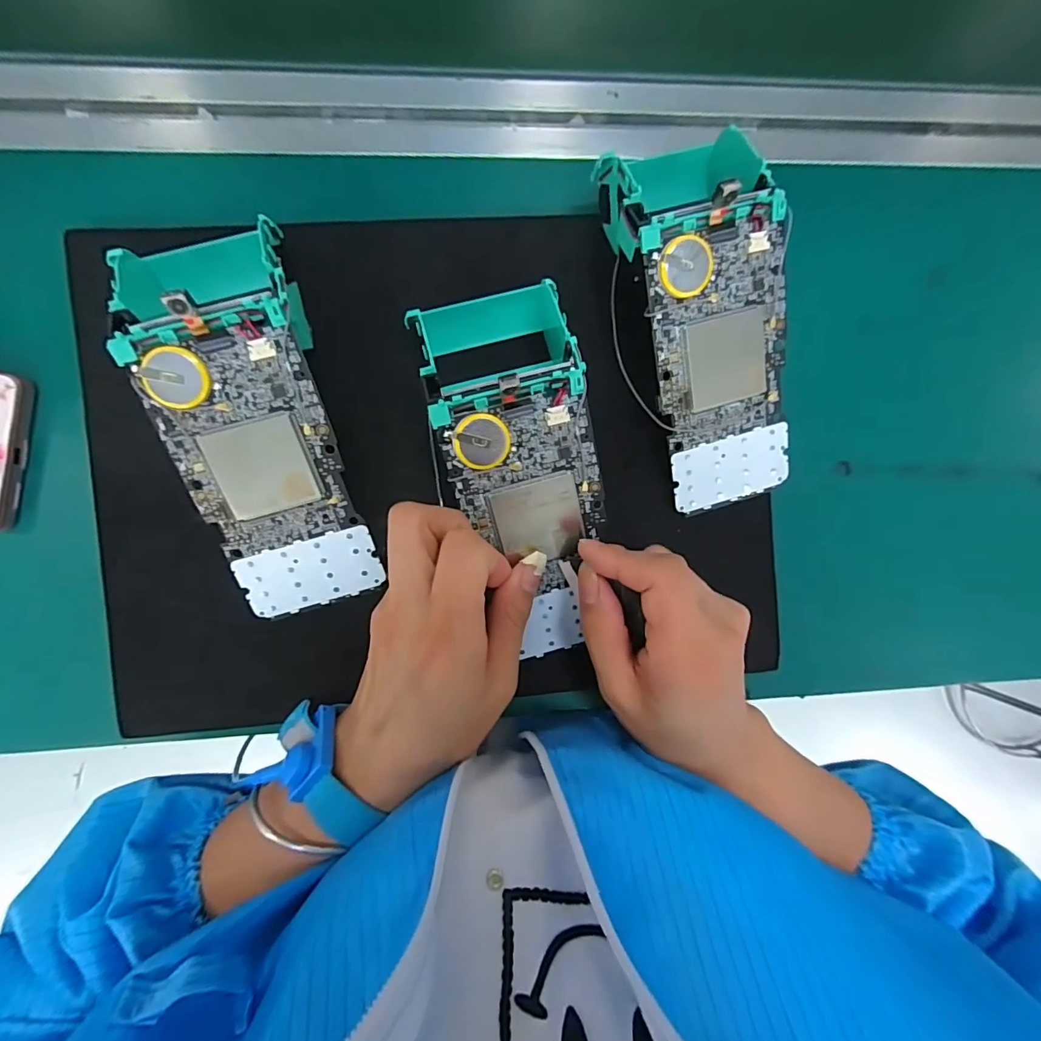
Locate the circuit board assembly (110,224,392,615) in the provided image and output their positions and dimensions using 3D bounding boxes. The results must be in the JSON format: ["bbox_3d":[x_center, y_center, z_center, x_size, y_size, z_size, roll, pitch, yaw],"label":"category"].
[{"bbox_3d":[-0.119,-0.040,0.223,0.070,0.053,0.174,-14,107,-4],"label":"circuit board assembly"}]

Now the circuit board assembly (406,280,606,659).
[{"bbox_3d":[0.001,-0.020,0.234,0.071,0.045,0.174,-14,98,-4],"label":"circuit board assembly"}]

